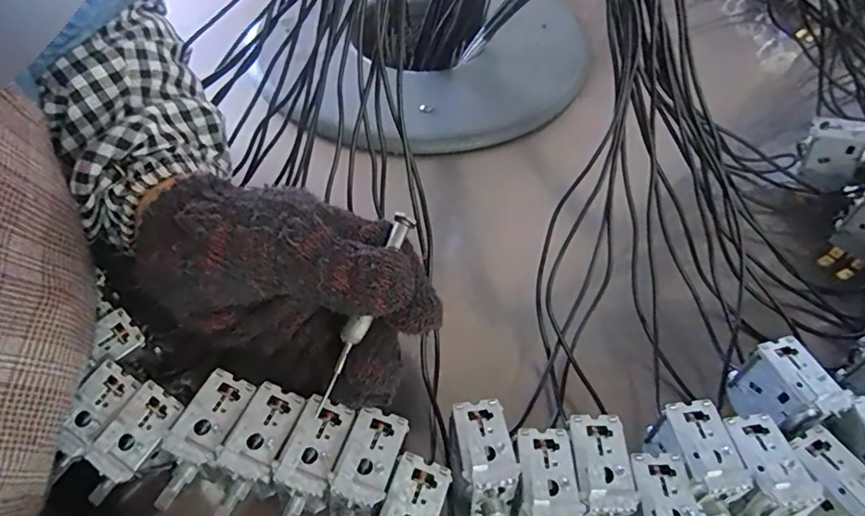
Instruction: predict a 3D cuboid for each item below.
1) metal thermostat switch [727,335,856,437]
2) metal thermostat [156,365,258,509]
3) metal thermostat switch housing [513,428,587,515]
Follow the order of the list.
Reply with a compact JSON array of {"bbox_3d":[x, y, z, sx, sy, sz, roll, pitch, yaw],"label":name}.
[{"bbox_3d":[0.169,0.064,0.250,0.023,0.039,0.039,-15,53,-13],"label":"metal thermostat switch"},{"bbox_3d":[-0.098,0.077,0.219,0.023,0.019,0.056,21,67,14],"label":"metal thermostat"},{"bbox_3d":[0.045,0.099,0.209,0.023,0.028,0.052,7,41,-1],"label":"metal thermostat switch housing"}]

